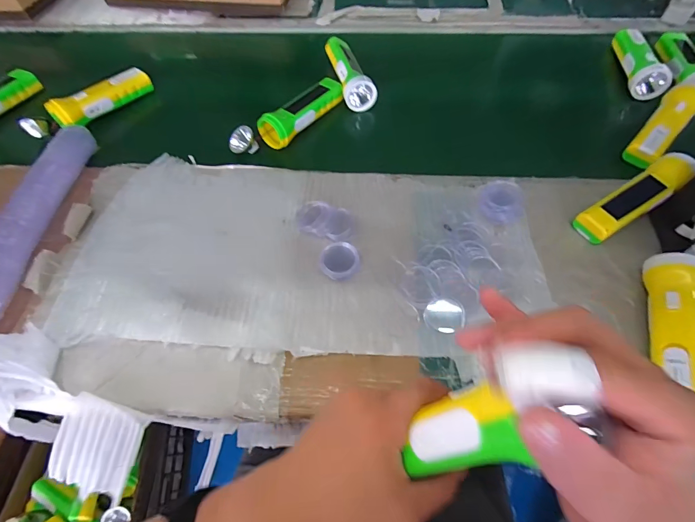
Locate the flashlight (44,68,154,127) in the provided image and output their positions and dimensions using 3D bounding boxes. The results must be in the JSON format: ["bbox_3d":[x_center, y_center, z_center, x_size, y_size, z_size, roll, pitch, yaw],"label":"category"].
[{"bbox_3d":[-0.409,-0.275,0.592,0.039,0.050,0.162,33,66,18],"label":"flashlight"}]

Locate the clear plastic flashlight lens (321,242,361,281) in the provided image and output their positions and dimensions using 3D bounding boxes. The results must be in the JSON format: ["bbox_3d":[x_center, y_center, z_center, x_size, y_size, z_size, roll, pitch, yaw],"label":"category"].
[{"bbox_3d":[-0.009,0.000,0.428,0.047,0.025,0.039,-1,60,1],"label":"clear plastic flashlight lens"}]

